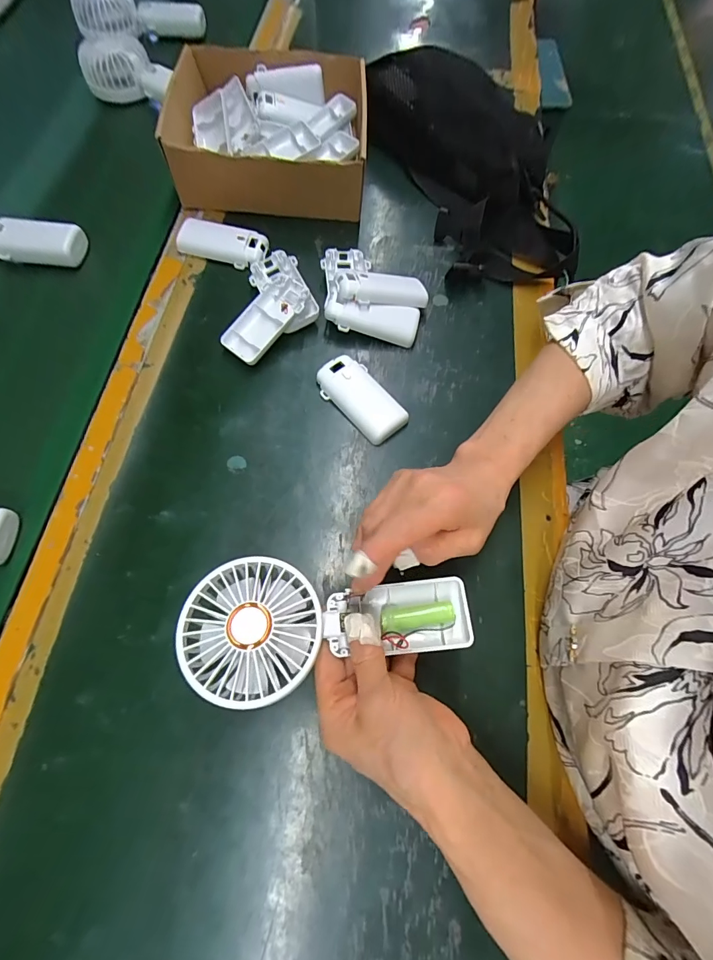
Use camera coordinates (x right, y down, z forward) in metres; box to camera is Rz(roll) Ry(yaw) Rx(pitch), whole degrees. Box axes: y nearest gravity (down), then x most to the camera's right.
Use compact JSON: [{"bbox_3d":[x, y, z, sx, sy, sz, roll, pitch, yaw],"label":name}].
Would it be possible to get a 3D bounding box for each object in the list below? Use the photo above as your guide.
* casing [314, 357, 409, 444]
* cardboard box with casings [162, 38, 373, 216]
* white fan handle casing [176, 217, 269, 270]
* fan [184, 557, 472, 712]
[{"bbox_3d":[0.005,-0.078,0.377,0.048,0.014,0.092,-42,76,-16],"label":"casing"},{"bbox_3d":[-0.097,-0.415,0.473,0.206,0.065,0.215,0,69,-3],"label":"cardboard box with casings"},{"bbox_3d":[-0.144,-0.256,0.431,0.095,0.014,0.041,14,69,3],"label":"white fan handle casing"},{"bbox_3d":[-0.018,0.094,0.263,0.178,0.033,0.081,1,69,-11],"label":"fan"}]

